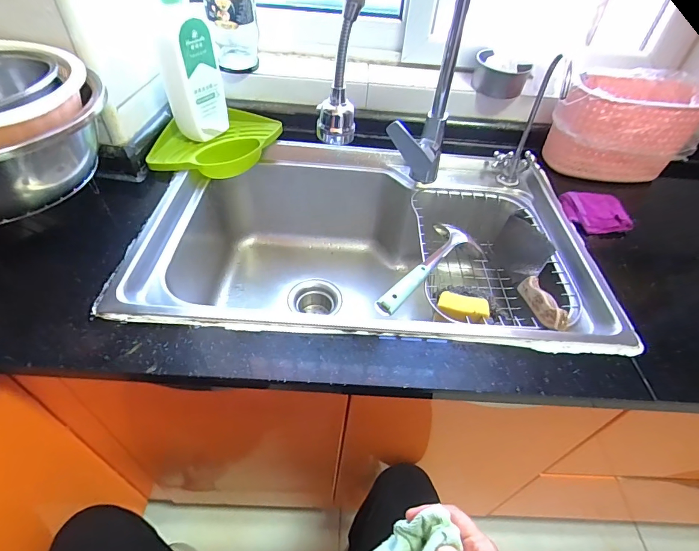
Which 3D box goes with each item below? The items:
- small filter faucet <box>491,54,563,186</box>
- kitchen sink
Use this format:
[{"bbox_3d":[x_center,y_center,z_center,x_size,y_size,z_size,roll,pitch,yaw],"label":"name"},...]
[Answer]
[{"bbox_3d":[0.321,-0.274,0.713,0.070,0.224,0.059,-23,52,-24],"label":"small filter faucet"},{"bbox_3d":[0.032,-0.012,0.738,0.690,0.274,0.485,3,46,-2],"label":"kitchen sink"}]

